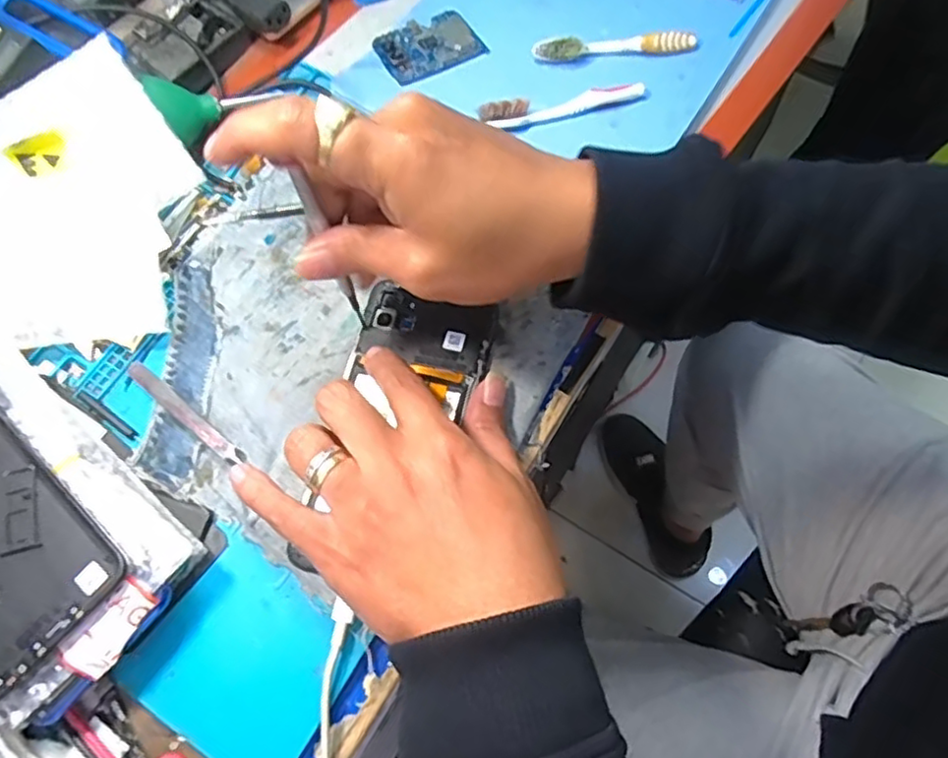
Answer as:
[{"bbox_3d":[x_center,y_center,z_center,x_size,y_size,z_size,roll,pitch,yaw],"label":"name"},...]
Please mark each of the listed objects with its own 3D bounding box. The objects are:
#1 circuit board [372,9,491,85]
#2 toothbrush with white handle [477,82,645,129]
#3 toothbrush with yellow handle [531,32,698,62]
[{"bbox_3d":[-0.029,-0.221,0.426,0.066,0.004,0.046,-23,73,-8],"label":"circuit board"},{"bbox_3d":[0.055,-0.169,0.393,0.103,0.018,0.012,-16,67,-4],"label":"toothbrush with white handle"},{"bbox_3d":[0.090,-0.212,0.411,0.103,0.016,0.012,-3,67,2],"label":"toothbrush with yellow handle"}]

